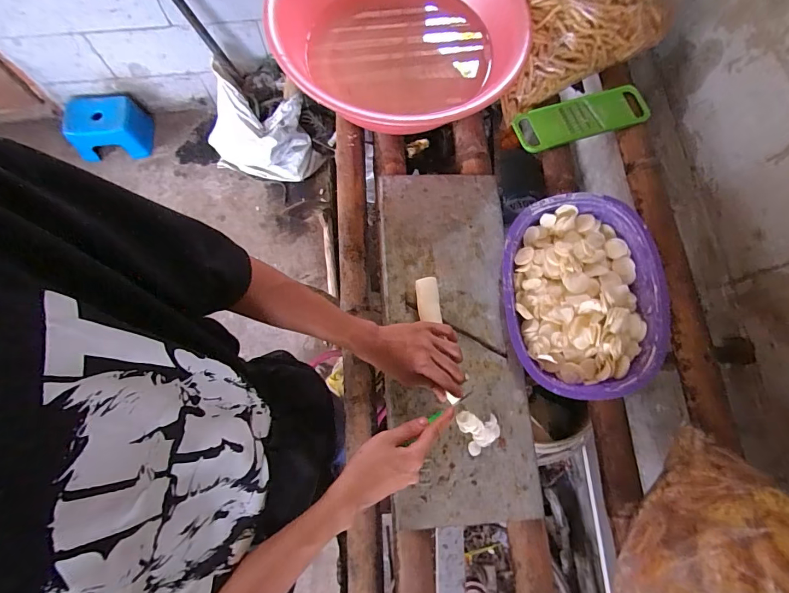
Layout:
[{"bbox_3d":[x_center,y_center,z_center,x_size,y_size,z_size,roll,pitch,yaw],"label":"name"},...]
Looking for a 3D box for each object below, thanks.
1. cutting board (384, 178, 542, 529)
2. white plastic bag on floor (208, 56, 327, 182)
[{"bbox_3d":[0.088,0.046,0.608,0.199,0.015,0.525,-2,74,-3],"label":"cutting board"},{"bbox_3d":[-0.521,-0.643,1.548,0.436,0.301,0.244,10,74,1],"label":"white plastic bag on floor"}]

